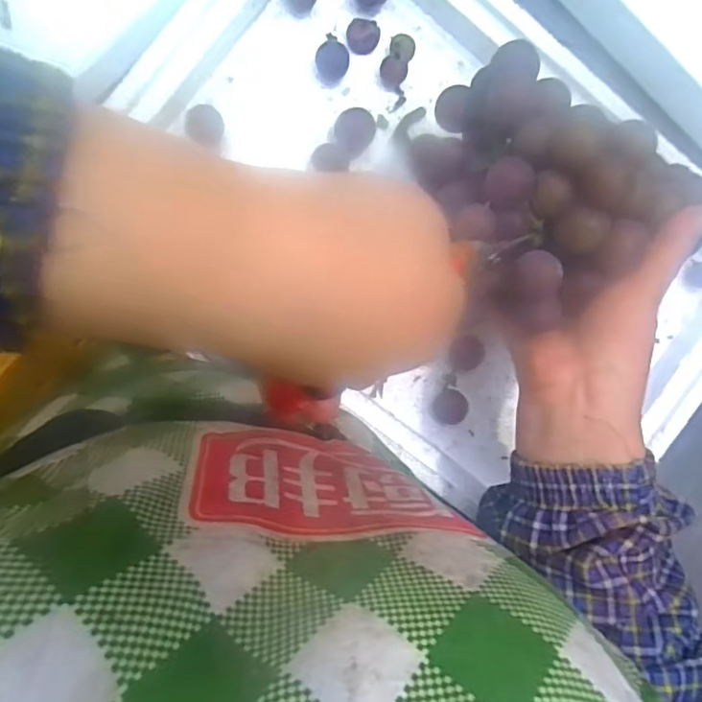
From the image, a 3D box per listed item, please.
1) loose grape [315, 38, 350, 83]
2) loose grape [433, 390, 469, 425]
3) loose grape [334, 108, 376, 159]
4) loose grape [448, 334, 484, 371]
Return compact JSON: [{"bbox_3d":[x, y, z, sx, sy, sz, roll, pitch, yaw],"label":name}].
[{"bbox_3d":[-0.013,-0.200,0.375,0.023,0.018,0.022,0,93,-5],"label":"loose grape"},{"bbox_3d":[0.072,0.041,0.398,0.023,0.019,0.025,0,93,-5],"label":"loose grape"},{"bbox_3d":[0.002,-0.152,0.378,0.027,0.020,0.029,0,93,-5],"label":"loose grape"},{"bbox_3d":[0.084,0.002,0.396,0.023,0.024,0.025,0,93,-5],"label":"loose grape"}]

